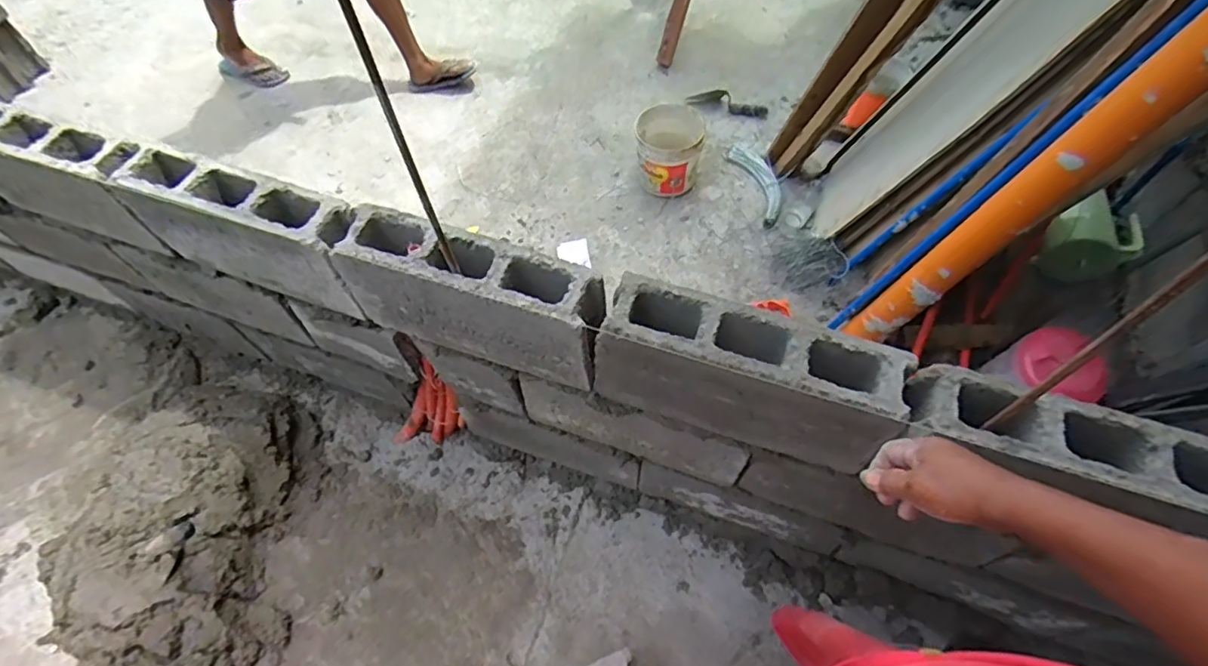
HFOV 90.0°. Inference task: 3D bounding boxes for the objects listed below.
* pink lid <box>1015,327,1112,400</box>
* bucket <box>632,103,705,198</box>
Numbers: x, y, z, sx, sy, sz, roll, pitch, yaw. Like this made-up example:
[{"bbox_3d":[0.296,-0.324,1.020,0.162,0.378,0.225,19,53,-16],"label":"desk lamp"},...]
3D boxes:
[{"bbox_3d":[0.888,0.063,1.173,0.128,0.039,0.161,-42,71,26],"label":"pink lid"},{"bbox_3d":[0.189,-0.534,1.780,0.191,0.170,0.199,-1,60,1],"label":"bucket"}]

